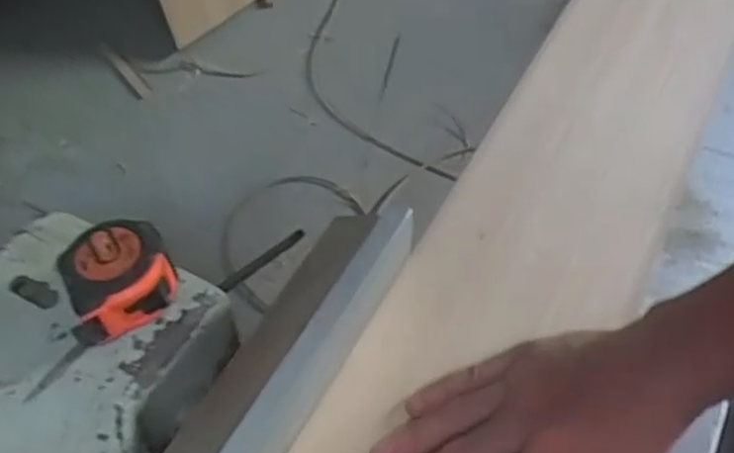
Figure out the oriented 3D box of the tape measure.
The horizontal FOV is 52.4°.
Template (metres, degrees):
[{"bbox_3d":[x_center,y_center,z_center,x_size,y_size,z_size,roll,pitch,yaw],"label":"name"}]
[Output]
[{"bbox_3d":[-0.154,0.033,0.466,0.065,0.049,0.066,-16,60,-15],"label":"tape measure"}]

